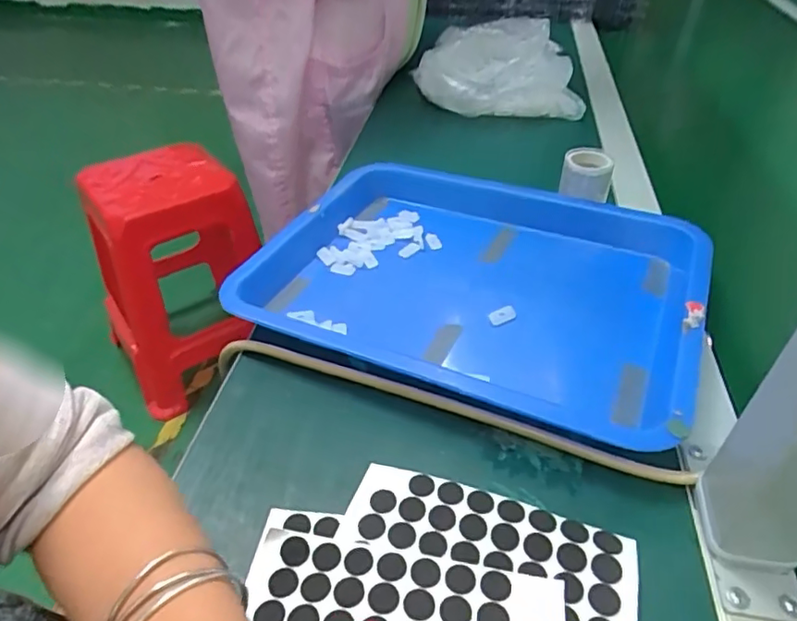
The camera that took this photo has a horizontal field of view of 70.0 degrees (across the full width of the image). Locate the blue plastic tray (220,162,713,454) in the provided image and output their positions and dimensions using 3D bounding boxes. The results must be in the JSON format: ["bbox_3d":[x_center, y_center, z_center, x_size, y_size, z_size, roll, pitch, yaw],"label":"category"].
[{"bbox_3d":[0.059,-0.029,0.457,0.338,0.038,0.262,15,42,17],"label":"blue plastic tray"}]

